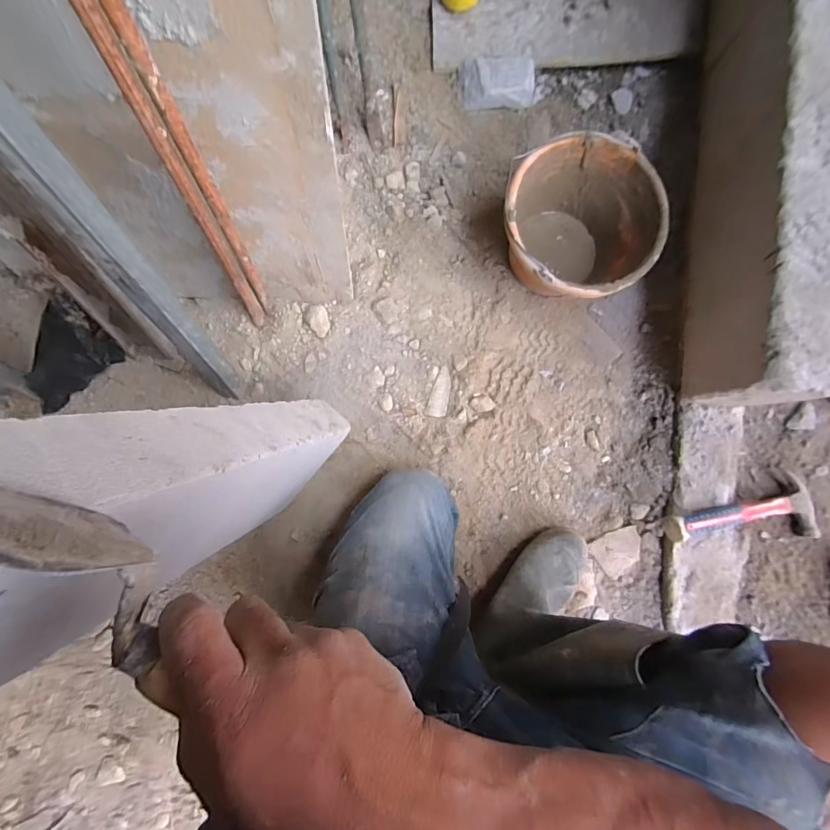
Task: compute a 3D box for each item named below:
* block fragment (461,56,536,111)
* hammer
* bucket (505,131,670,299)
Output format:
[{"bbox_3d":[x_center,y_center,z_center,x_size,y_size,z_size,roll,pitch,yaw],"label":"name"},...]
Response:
[{"bbox_3d":[0.155,-0.625,0.788,0.137,0.049,0.094,3,86,-1],"label":"block fragment"},{"bbox_3d":[0.574,0.163,0.721,0.302,0.049,0.114,0,86,-18],"label":"hammer"},{"bbox_3d":[0.266,-0.309,0.720,0.247,0.158,0.248,0,86,-1],"label":"bucket"}]

